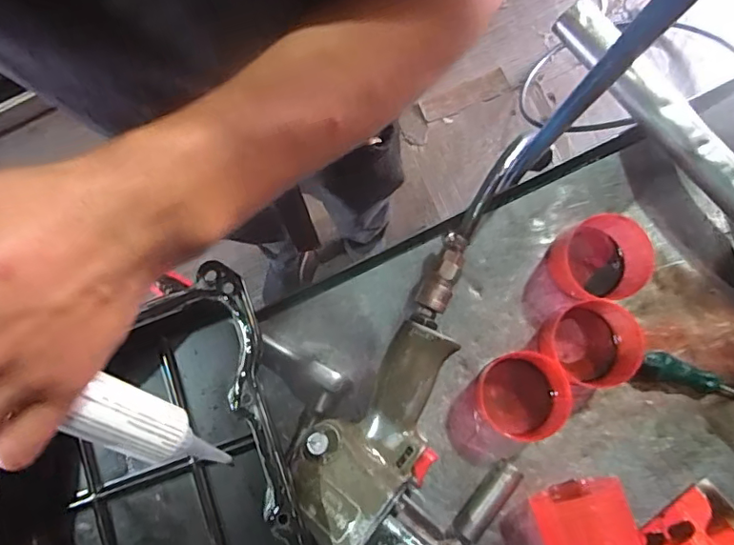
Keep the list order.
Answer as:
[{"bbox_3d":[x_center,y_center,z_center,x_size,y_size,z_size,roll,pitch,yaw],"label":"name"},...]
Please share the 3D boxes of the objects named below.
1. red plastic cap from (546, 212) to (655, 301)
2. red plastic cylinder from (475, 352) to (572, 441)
[{"bbox_3d":[0.182,-0.011,0.433,0.068,0.040,0.064,-2,79,8],"label":"red plastic cap"},{"bbox_3d":[0.121,0.098,0.426,0.066,0.043,0.068,-2,79,8],"label":"red plastic cylinder"}]

